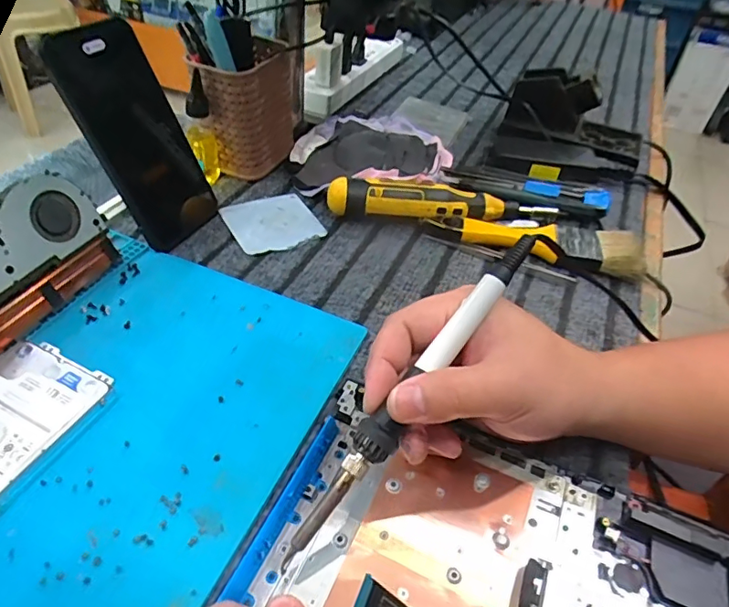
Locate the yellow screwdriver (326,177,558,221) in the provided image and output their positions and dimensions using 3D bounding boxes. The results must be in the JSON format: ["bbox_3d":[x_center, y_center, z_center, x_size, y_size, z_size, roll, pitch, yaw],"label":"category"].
[{"bbox_3d":[0.072,-0.091,0.469,0.207,0.029,0.032,3,44,-3],"label":"yellow screwdriver"}]

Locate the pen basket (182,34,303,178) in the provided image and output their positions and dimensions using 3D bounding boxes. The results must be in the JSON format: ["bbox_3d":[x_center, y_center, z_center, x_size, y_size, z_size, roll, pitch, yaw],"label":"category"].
[{"bbox_3d":[-0.112,-0.199,0.511,0.071,0.103,0.106,9,44,3],"label":"pen basket"}]

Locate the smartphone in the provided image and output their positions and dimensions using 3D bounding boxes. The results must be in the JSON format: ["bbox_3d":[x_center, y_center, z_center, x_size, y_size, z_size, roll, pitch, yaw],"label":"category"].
[{"bbox_3d":[-0.175,-0.130,0.404,0.013,0.163,0.079,4,37,36],"label":"smartphone"}]

